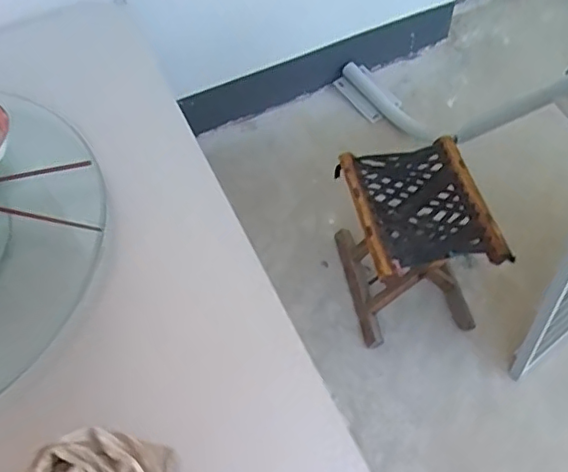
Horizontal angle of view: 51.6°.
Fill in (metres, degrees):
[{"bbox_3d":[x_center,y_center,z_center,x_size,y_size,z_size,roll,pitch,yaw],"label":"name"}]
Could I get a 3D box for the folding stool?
[{"bbox_3d":[0.271,0.031,1.277,0.260,0.308,0.338,-11,54,-6],"label":"folding stool"}]

